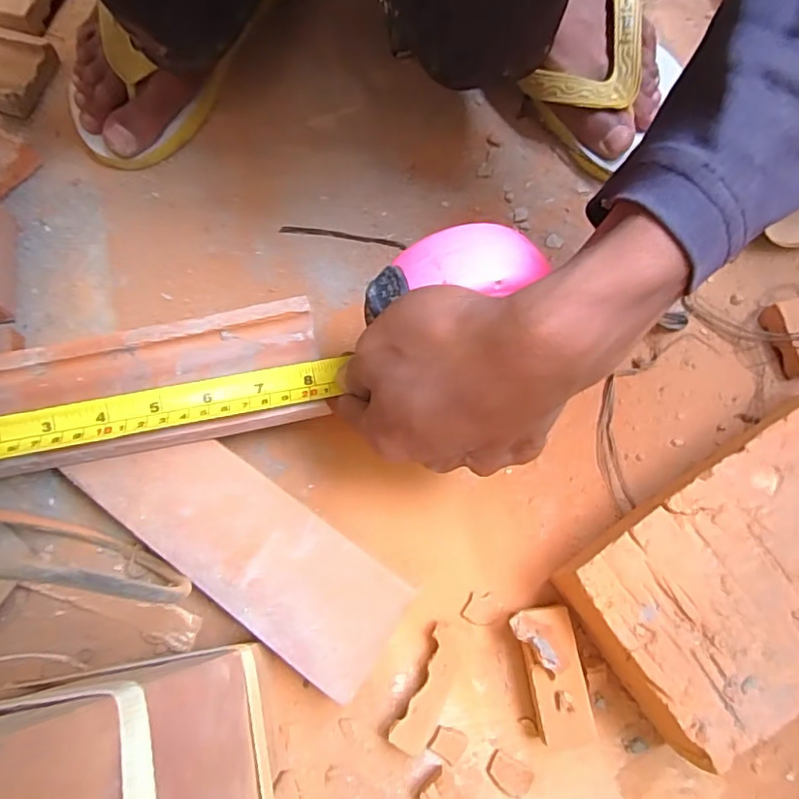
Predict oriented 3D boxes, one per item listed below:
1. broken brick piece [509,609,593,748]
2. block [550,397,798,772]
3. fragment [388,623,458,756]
[{"bbox_3d":[0.076,0.136,0.275,0.028,0.028,0.061,-10,73,-2],"label":"broken brick piece"},{"bbox_3d":[0.182,0.075,0.279,0.193,0.053,0.105,-33,75,-9],"label":"block"},{"bbox_3d":[0.015,0.146,0.280,0.018,0.016,0.058,24,75,8],"label":"fragment"}]

